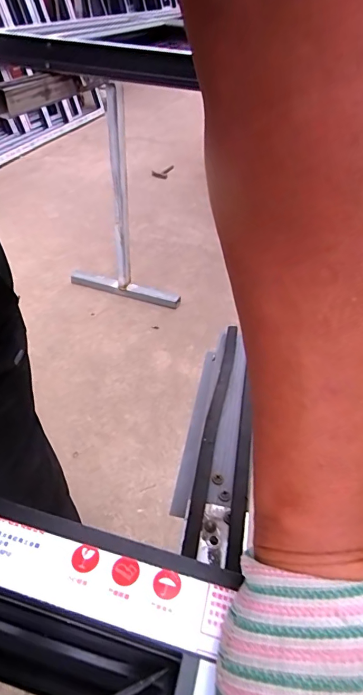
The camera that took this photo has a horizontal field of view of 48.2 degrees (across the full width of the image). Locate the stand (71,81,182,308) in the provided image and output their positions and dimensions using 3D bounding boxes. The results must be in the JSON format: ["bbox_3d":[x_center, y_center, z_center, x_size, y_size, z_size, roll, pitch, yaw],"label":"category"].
[{"bbox_3d":[-0.207,-0.488,1.449,0.483,0.711,0.097,22,39,13],"label":"stand"}]

